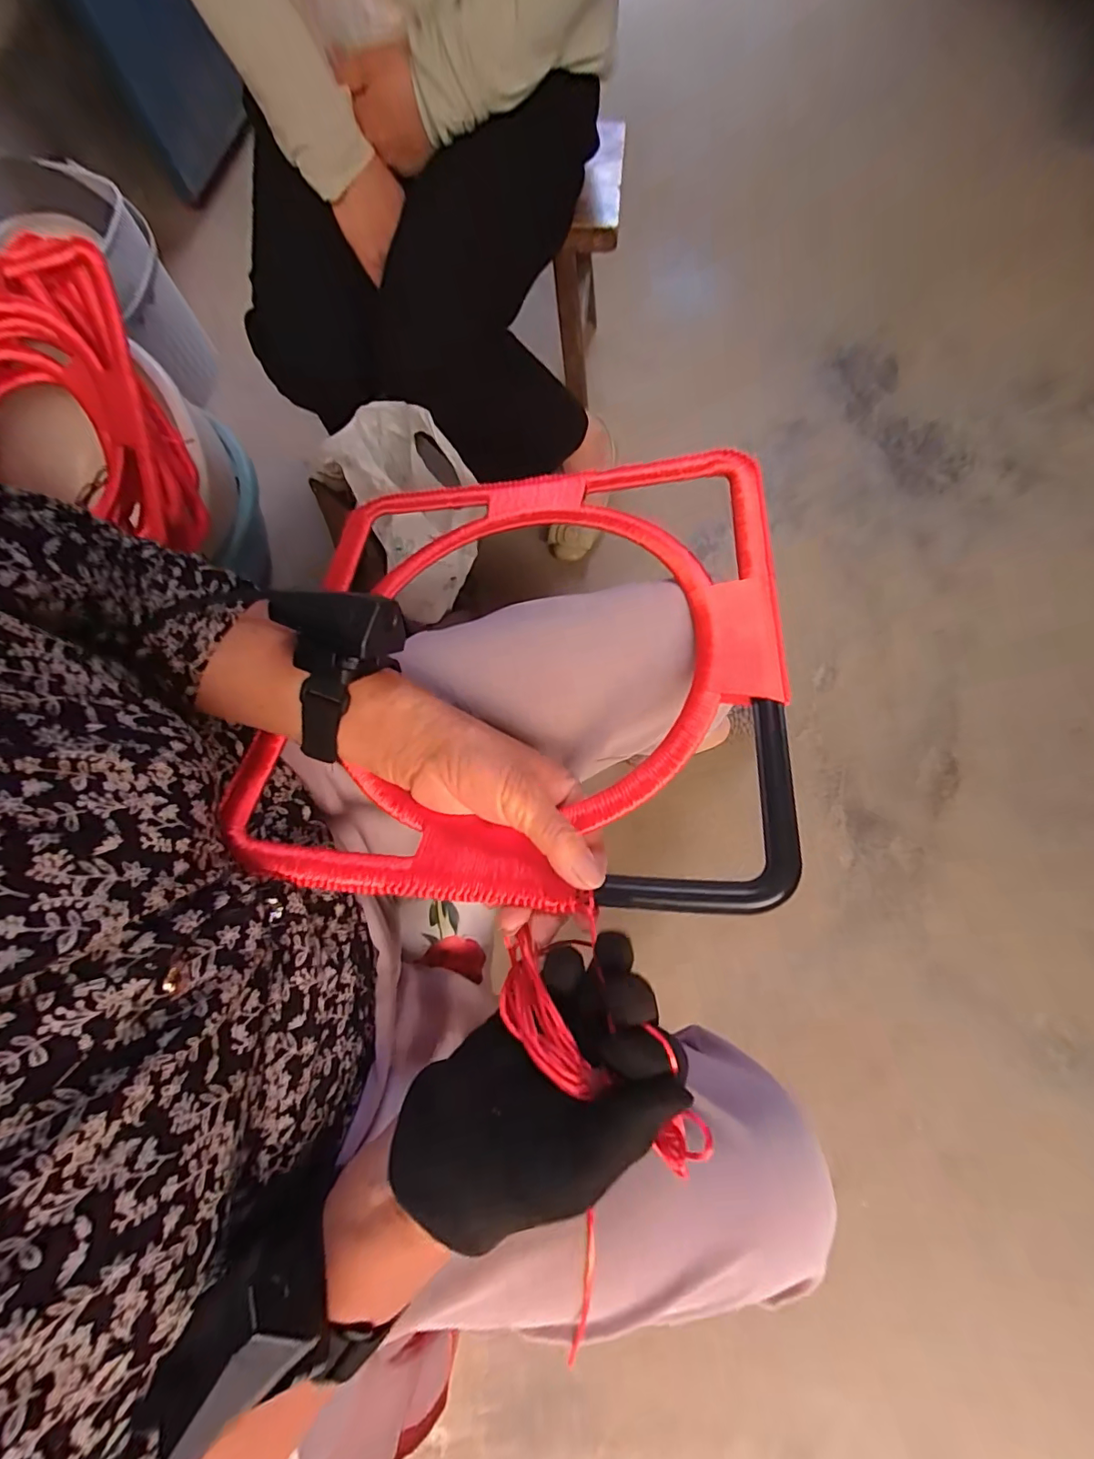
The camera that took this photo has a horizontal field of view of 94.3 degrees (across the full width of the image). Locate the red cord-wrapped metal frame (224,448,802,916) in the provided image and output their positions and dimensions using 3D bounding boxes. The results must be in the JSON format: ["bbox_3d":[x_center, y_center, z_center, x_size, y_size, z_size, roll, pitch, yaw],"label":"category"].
[{"bbox_3d":[-0.022,-0.057,0.344,0.332,0.033,0.334,0,65,12],"label":"red cord-wrapped metal frame"}]

